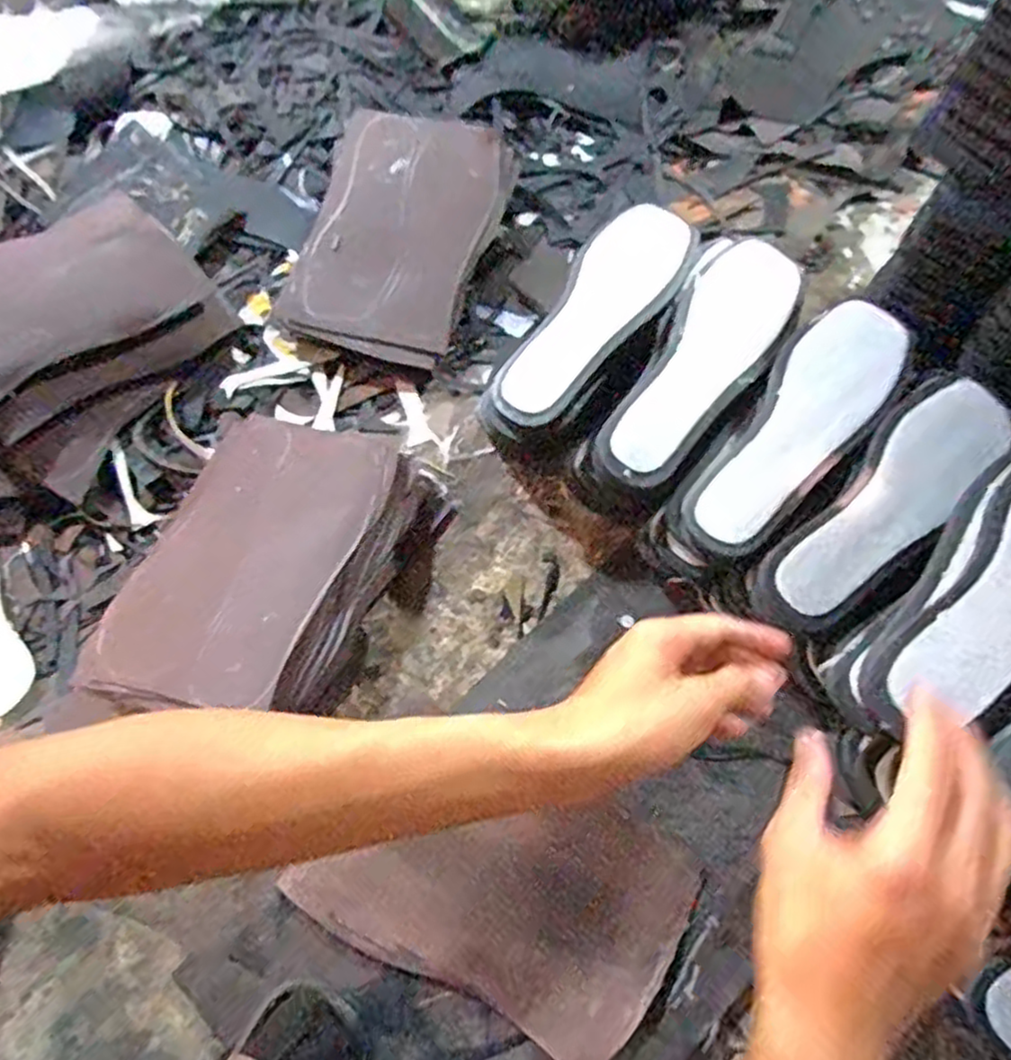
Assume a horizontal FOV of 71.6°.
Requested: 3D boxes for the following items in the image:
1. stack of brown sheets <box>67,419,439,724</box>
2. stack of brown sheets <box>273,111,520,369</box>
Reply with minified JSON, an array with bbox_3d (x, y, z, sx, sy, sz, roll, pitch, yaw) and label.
[{"bbox_3d":[-0.210,0.028,0.597,0.207,0.080,0.272,16,68,6],"label":"stack of brown sheets"},{"bbox_3d":[-0.115,-0.311,0.738,0.189,0.034,0.254,22,91,4],"label":"stack of brown sheets"}]

